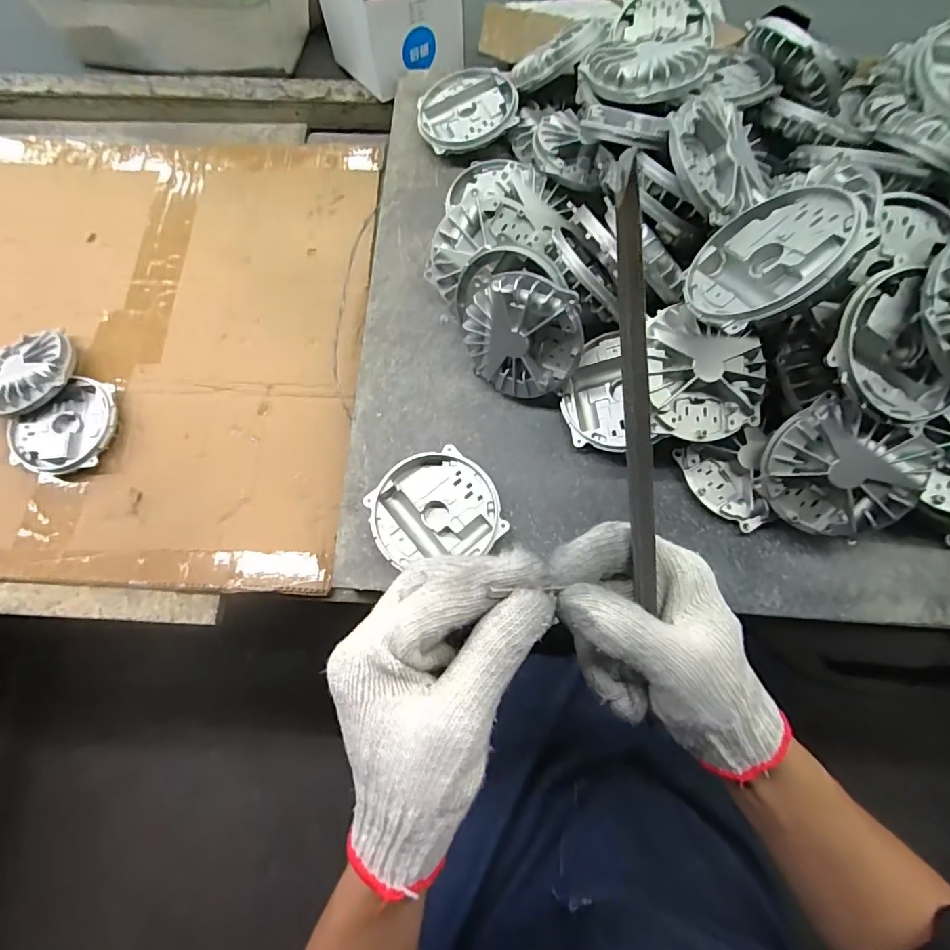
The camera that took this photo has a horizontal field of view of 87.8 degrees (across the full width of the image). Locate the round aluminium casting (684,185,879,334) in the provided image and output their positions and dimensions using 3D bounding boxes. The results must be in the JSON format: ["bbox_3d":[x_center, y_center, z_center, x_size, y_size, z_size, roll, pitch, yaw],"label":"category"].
[{"bbox_3d":[0.205,-0.147,0.343,0.106,0.022,0.109,-45,36,16],"label":"round aluminium casting"}]

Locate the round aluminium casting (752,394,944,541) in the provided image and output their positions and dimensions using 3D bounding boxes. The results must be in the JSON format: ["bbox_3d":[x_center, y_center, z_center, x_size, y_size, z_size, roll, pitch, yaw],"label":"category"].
[{"bbox_3d":[0.287,-0.001,0.390,0.106,0.032,0.098,30,118,11],"label":"round aluminium casting"}]

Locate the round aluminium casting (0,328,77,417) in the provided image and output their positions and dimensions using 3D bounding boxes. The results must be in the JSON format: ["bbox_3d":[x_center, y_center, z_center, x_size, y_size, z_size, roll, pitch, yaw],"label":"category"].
[{"bbox_3d":[-0.493,-0.112,0.541,0.101,0.028,0.101,-2,67,4],"label":"round aluminium casting"}]

